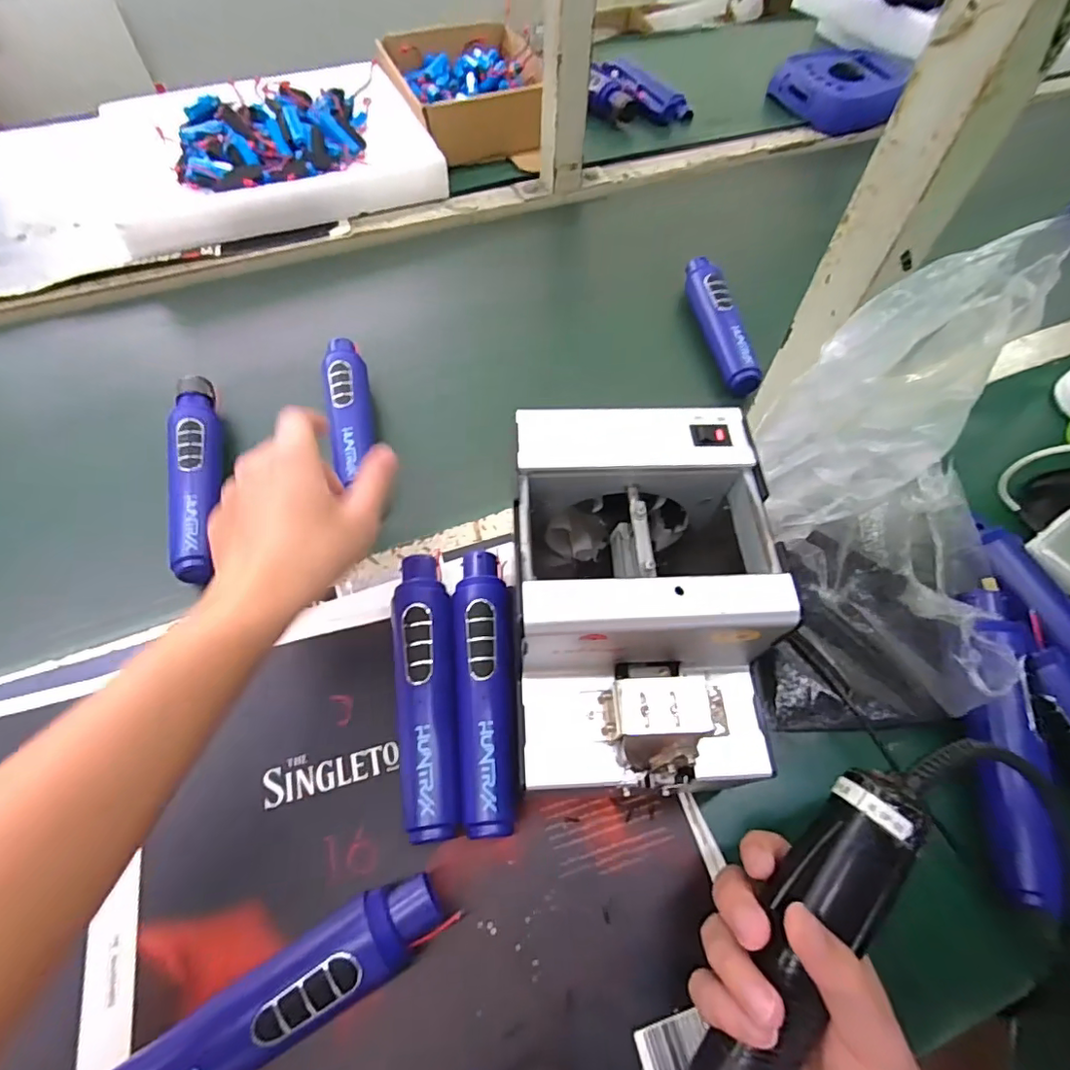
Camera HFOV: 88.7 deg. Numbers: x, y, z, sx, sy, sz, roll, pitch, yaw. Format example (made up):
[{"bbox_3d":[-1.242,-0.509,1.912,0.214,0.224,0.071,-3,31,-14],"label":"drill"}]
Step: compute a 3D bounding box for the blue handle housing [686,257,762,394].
[{"bbox_3d":[0.178,-0.211,0.534,0.034,0.028,0.177,-4,59,-4],"label":"blue handle housing"}]

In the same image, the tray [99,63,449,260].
[{"bbox_3d":[-0.320,-0.469,0.661,0.363,0.058,0.283,-22,62,-14],"label":"tray"}]

